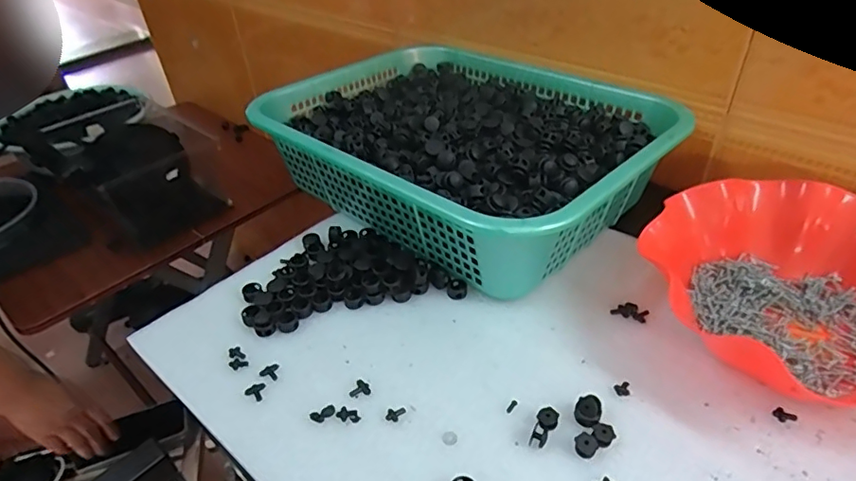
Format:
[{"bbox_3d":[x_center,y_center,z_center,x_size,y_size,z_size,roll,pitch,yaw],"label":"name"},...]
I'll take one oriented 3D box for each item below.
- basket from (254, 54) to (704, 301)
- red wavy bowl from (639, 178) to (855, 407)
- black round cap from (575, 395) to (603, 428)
[{"bbox_3d":[0.036,-0.108,0.563,0.379,0.096,0.287,28,49,34],"label":"basket"},{"bbox_3d":[0.280,0.038,0.397,0.220,0.059,0.208,-2,39,3],"label":"red wavy bowl"},{"bbox_3d":[0.107,0.114,0.354,0.016,0.016,0.018,12,42,20],"label":"black round cap"}]

